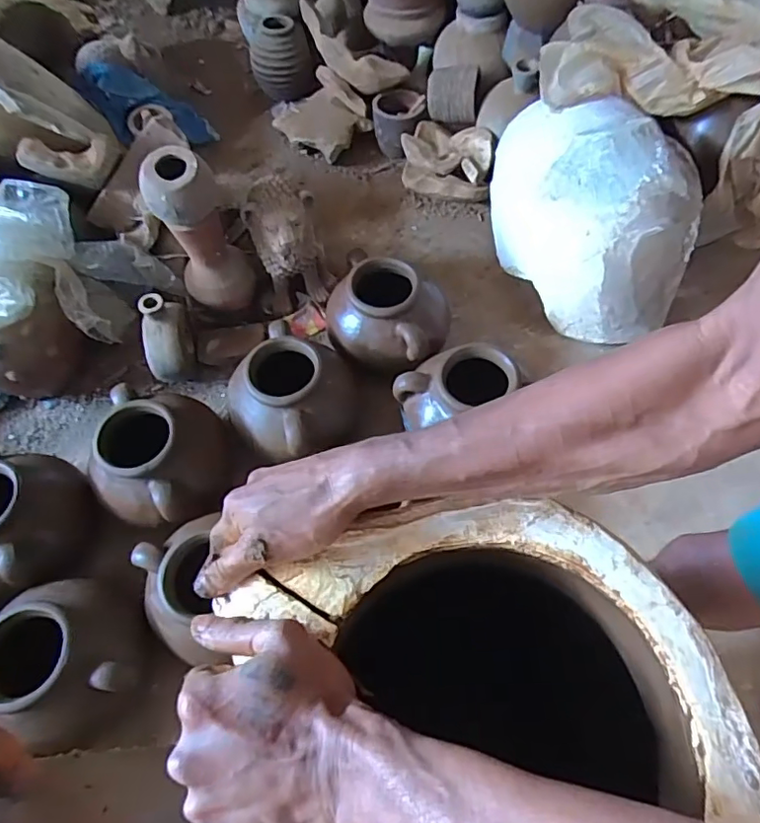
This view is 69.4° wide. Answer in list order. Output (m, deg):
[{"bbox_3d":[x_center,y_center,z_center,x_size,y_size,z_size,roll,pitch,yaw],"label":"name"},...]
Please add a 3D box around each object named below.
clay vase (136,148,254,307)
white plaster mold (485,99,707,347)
[{"bbox_3d":[-0.390,-0.383,1.216,0.162,0.355,0.137,-21,62,-8],"label":"clay vase"},{"bbox_3d":[0.474,-0.441,1.238,0.312,0.351,0.495,-16,62,-5],"label":"white plaster mold"}]

